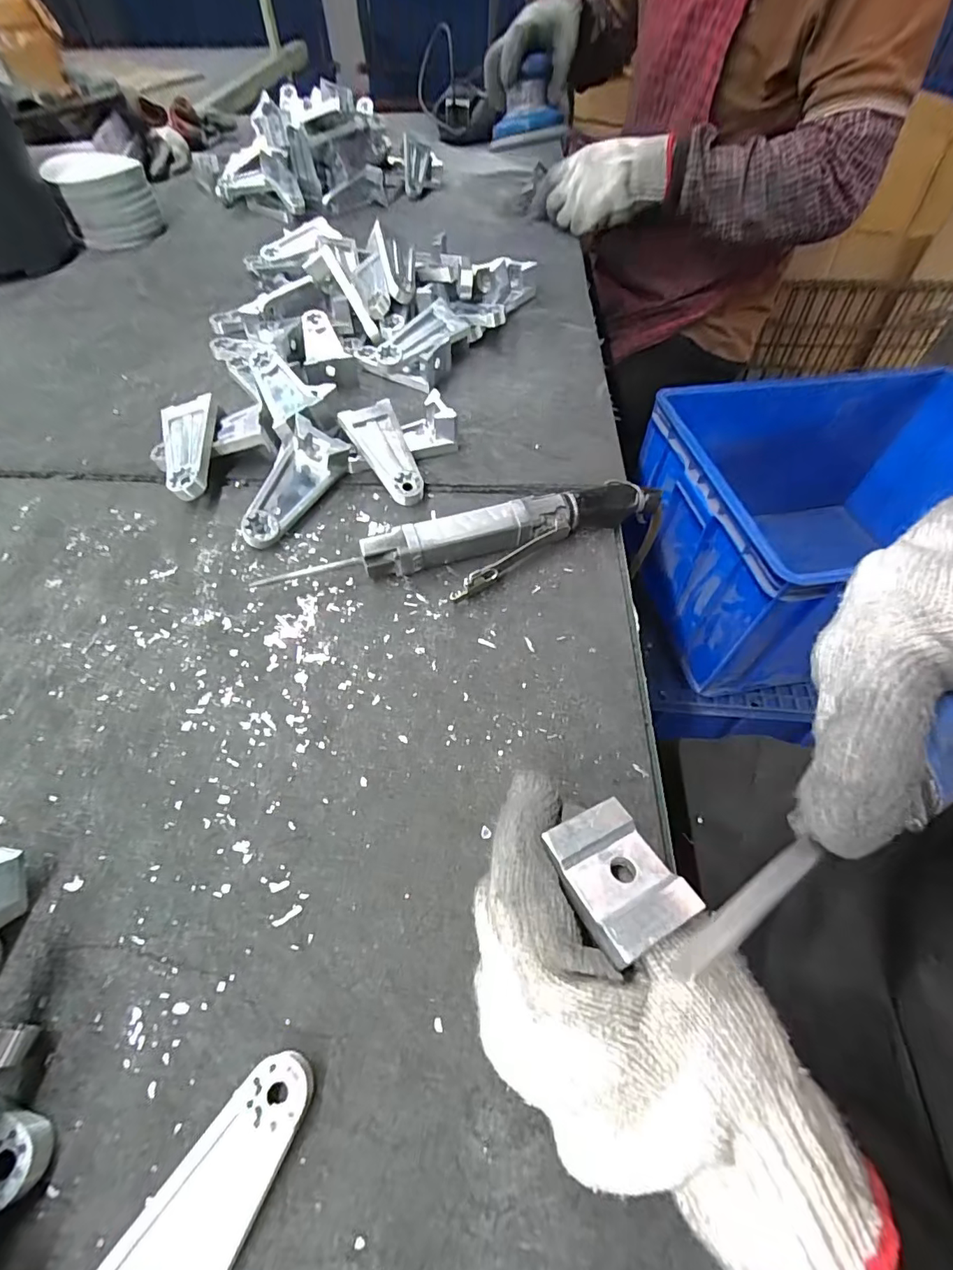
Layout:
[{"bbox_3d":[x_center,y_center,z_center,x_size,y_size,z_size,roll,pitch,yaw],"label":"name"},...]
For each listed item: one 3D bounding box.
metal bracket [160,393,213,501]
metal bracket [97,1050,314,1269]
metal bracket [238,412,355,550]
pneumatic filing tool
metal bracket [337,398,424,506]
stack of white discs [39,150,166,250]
[{"bbox_3d":[-0.220,-0.146,0.387,0.038,0.011,0.095,-17,65,-7],"label":"metal bracket"},{"bbox_3d":[-0.095,0.199,0.171,0.040,0.033,0.092,27,60,18],"label":"metal bracket"},{"bbox_3d":[-0.139,-0.107,0.368,0.046,0.037,0.096,23,73,15],"label":"metal bracket"},{"bbox_3d":[0.004,-0.062,0.345,0.287,0.029,0.062,-15,57,-10],"label":"pneumatic filing tool"},{"bbox_3d":[-0.070,-0.141,0.394,0.039,0.013,0.094,-25,74,-15],"label":"metal bracket"},{"bbox_3d":[-0.504,-0.596,0.684,0.119,0.079,0.116,-32,61,-19],"label":"stack of white discs"}]

